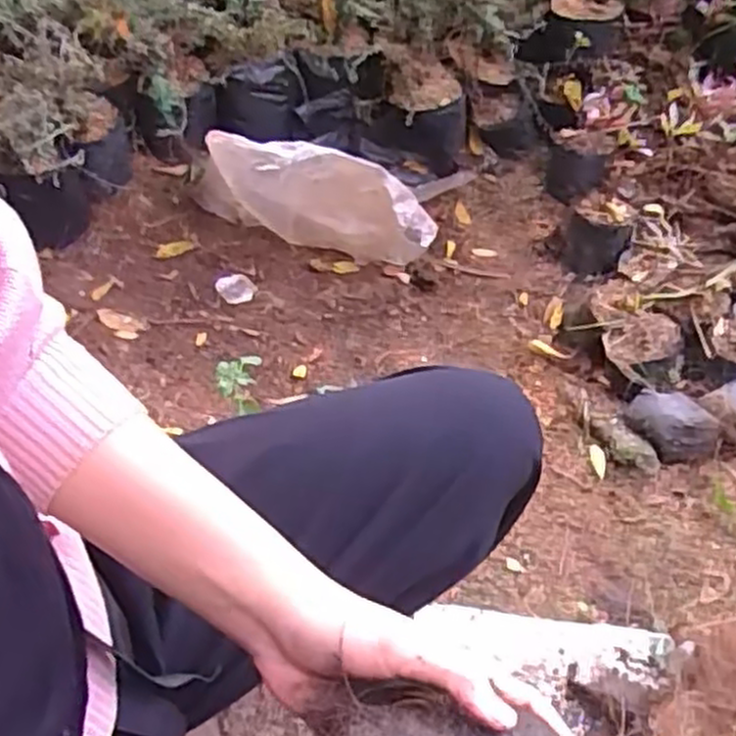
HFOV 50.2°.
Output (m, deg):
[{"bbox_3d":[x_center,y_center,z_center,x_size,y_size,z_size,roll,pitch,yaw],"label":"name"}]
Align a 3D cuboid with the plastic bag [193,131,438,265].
[{"bbox_3d":[-0.109,-0.324,1.430,0.474,0.214,0.104,14,62,6],"label":"plastic bag"}]

